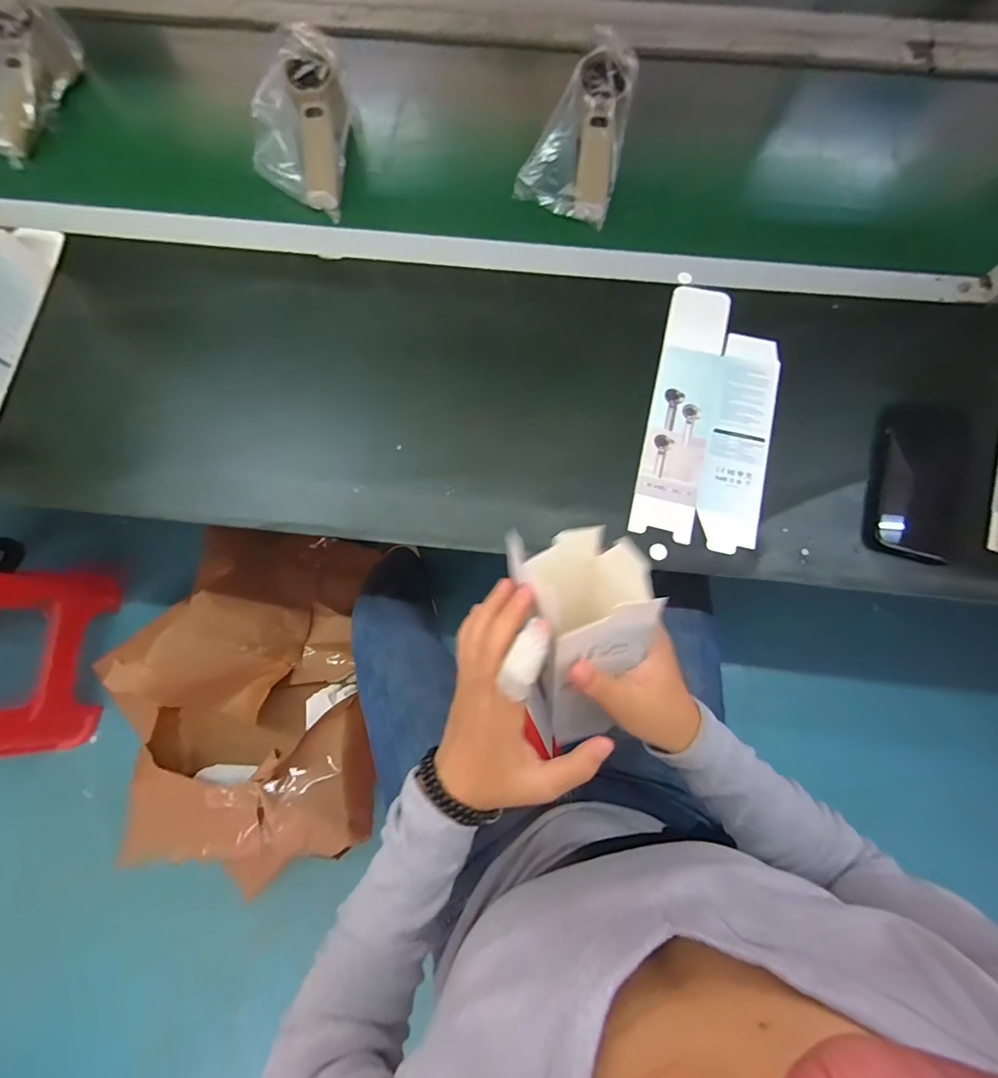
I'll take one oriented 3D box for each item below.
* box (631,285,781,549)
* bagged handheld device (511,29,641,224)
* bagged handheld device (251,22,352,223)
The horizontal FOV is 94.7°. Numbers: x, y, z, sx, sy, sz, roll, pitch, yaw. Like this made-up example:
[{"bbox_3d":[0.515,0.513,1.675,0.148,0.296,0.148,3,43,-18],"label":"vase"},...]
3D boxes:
[{"bbox_3d":[0.210,-0.124,0.454,0.117,0.008,0.265,14,75,3],"label":"box"},{"bbox_3d":[0.087,-0.452,0.505,0.104,0.058,0.187,13,77,4],"label":"bagged handheld device"},{"bbox_3d":[-0.218,-0.455,0.510,0.089,0.064,0.183,3,90,2],"label":"bagged handheld device"}]

